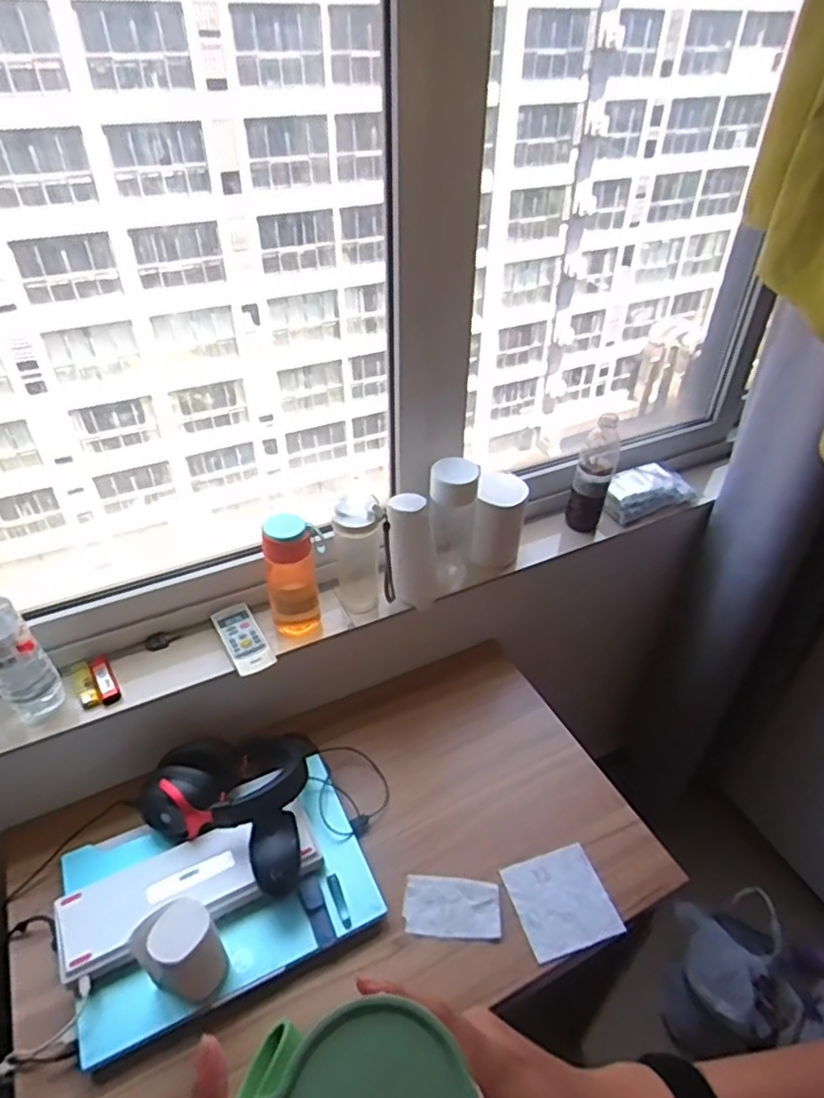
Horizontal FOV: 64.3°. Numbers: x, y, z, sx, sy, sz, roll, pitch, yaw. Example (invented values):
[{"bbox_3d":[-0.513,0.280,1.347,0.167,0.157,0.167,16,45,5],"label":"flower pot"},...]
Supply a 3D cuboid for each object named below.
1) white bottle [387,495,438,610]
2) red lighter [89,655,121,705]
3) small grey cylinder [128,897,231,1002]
[{"bbox_3d":[0.003,0.006,1.006,0.076,0.161,0.082,-1,40,-2],"label":"white bottle"},{"bbox_3d":[-0.423,0.178,0.902,0.025,0.022,0.077,-23,45,-26],"label":"red lighter"},{"bbox_3d":[-0.249,0.437,0.714,0.069,0.123,0.070,1,40,0],"label":"small grey cylinder"}]

